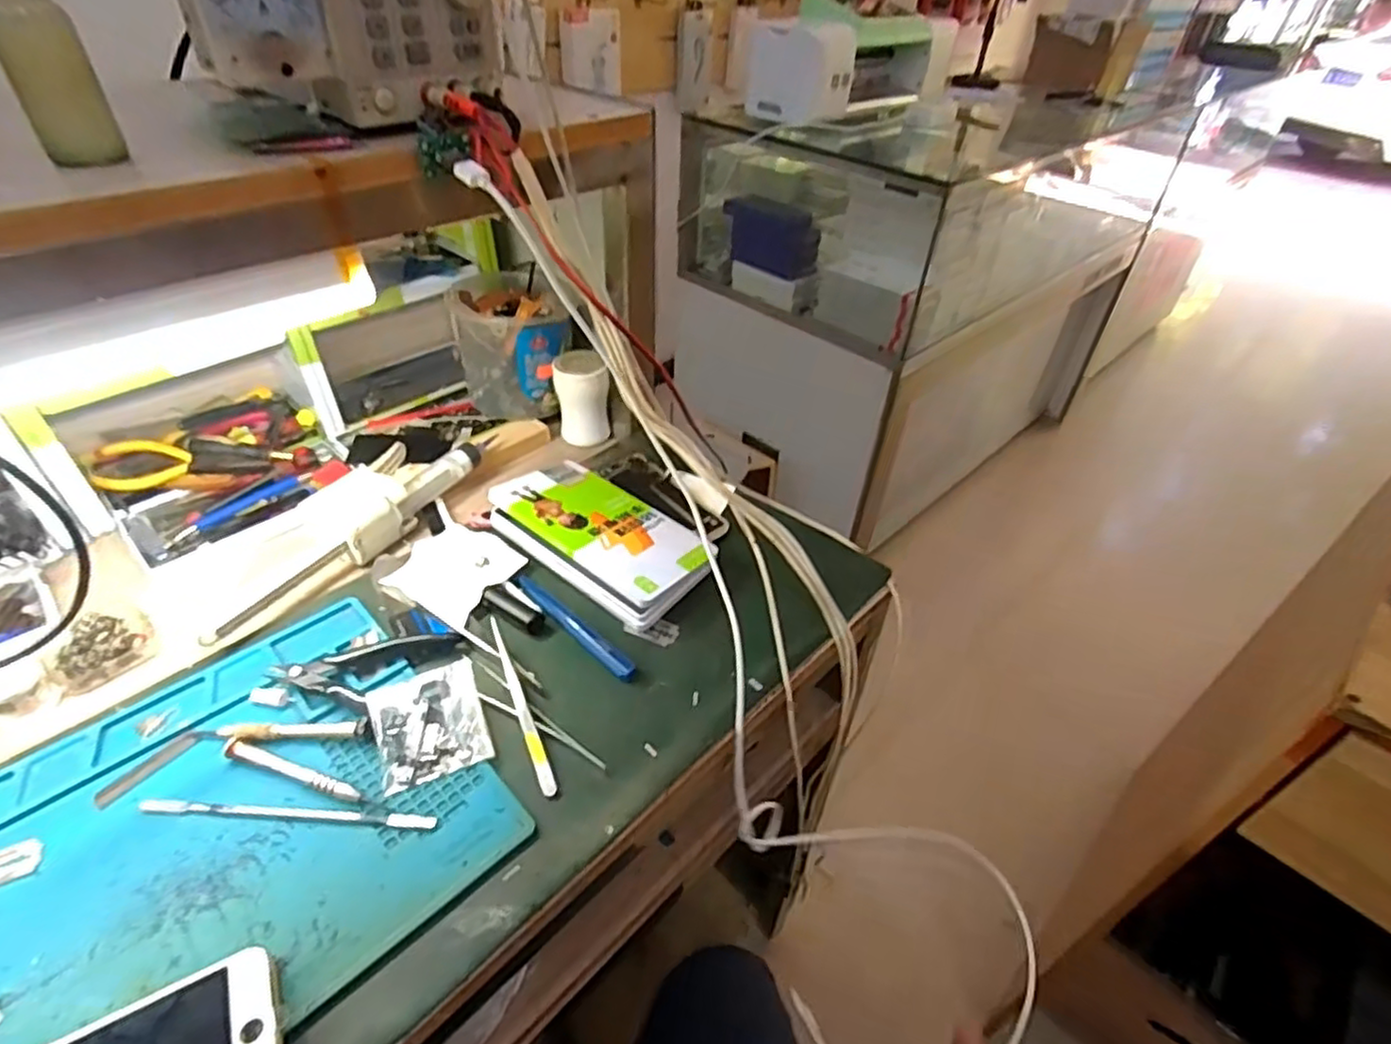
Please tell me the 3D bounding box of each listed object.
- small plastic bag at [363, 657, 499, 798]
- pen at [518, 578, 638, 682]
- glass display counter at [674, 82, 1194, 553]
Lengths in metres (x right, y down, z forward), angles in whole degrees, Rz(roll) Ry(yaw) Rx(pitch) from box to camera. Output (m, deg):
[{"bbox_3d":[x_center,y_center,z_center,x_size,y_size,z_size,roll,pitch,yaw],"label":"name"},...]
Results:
[{"bbox_3d":[-0.170,0.131,0.443,0.065,0.010,0.069,-18,61,-17],"label":"small plastic bag"},{"bbox_3d":[-0.092,0.075,0.513,0.131,0.009,0.015,33,50,31],"label":"pen"},{"bbox_3d":[0.577,-0.539,1.739,1.260,0.930,0.556,-31,51,-33],"label":"glass display counter"}]

